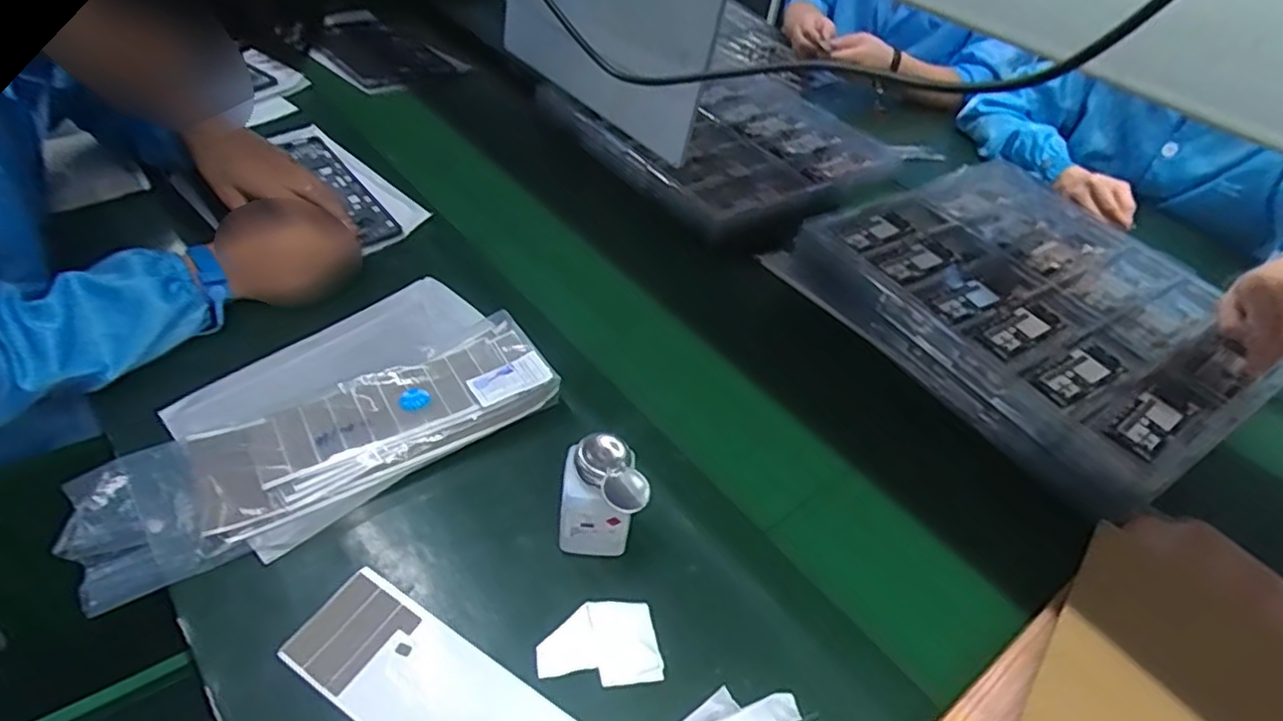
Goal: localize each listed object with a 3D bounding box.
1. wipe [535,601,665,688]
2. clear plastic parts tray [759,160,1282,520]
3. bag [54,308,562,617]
[{"bbox_3d":[-0.031,0.208,0.493,0.088,0.012,0.057,0,42,-9],"label":"wipe"},{"bbox_3d":[0.468,-0.078,0.797,0.436,0.070,0.456,-20,52,-28],"label":"clear plastic parts tray"},{"bbox_3d":[-0.266,0.064,0.574,0.375,0.026,0.124,-26,58,-22],"label":"bag"}]

